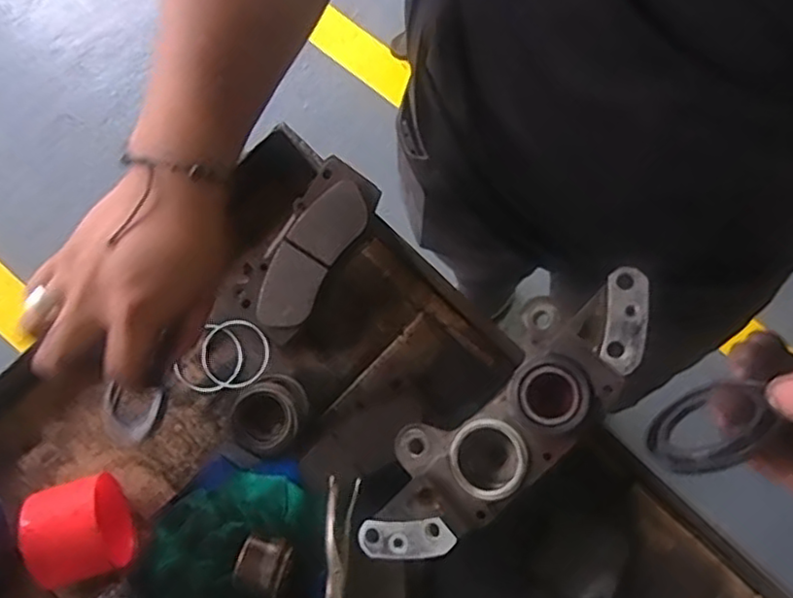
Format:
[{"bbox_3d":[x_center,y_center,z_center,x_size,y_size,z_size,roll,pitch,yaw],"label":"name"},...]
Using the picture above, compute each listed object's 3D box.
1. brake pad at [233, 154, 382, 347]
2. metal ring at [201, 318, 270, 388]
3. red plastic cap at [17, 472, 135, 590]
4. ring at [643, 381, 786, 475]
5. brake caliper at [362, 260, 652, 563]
[{"bbox_3d":[-0.072,-0.040,0.501,0.061,0.016,0.142,34,93,8],"label":"brake pad"},{"bbox_3d":[-0.126,0.042,0.500,0.052,0.006,0.052,0,77,-1],"label":"metal ring"},{"bbox_3d":[-0.216,0.159,0.442,0.053,0.066,0.064,-17,78,-5],"label":"red plastic cap"},{"bbox_3d":[0.119,0.050,0.247,0.043,0.048,0.007,-39,99,7],"label":"ring"},{"bbox_3d":[0.076,0.079,0.432,0.081,0.071,0.237,45,100,10],"label":"brake caliper"}]

